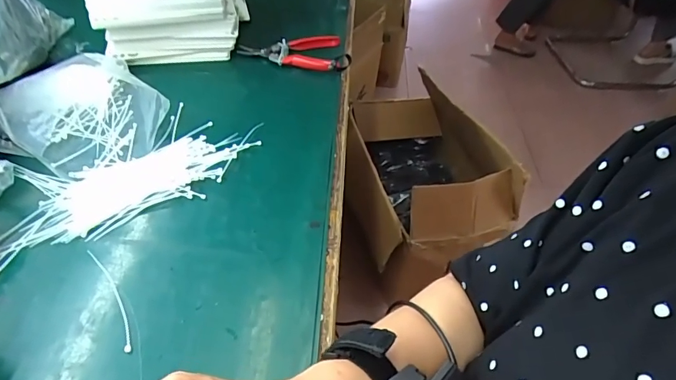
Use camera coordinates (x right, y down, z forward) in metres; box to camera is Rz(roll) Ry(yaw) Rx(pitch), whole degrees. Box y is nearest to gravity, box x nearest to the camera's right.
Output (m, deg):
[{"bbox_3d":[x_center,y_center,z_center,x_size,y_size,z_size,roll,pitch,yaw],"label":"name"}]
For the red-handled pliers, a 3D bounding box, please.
[{"bbox_3d":[-0.068,-0.209,0.664,0.161,0.029,0.089,-6,47,-11],"label":"red-handled pliers"}]

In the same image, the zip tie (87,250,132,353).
[{"bbox_3d":[-0.200,0.093,0.377,0.011,0.004,0.115,-24,54,-26],"label":"zip tie"}]

